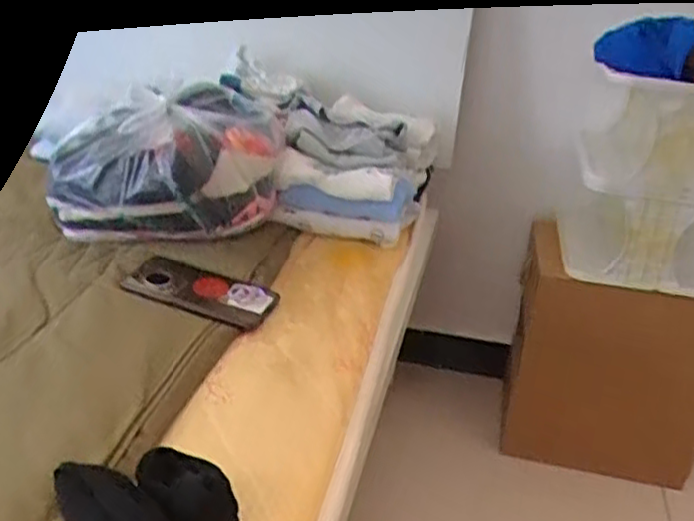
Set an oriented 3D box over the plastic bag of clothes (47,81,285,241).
[{"bbox_3d":[-0.219,-0.109,0.880,0.266,0.166,0.159,-1,30,-15],"label":"plastic bag of clothes"}]

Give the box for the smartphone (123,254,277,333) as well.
[{"bbox_3d":[-0.164,0.029,0.800,0.170,0.012,0.090,14,28,17],"label":"smartphone"}]

